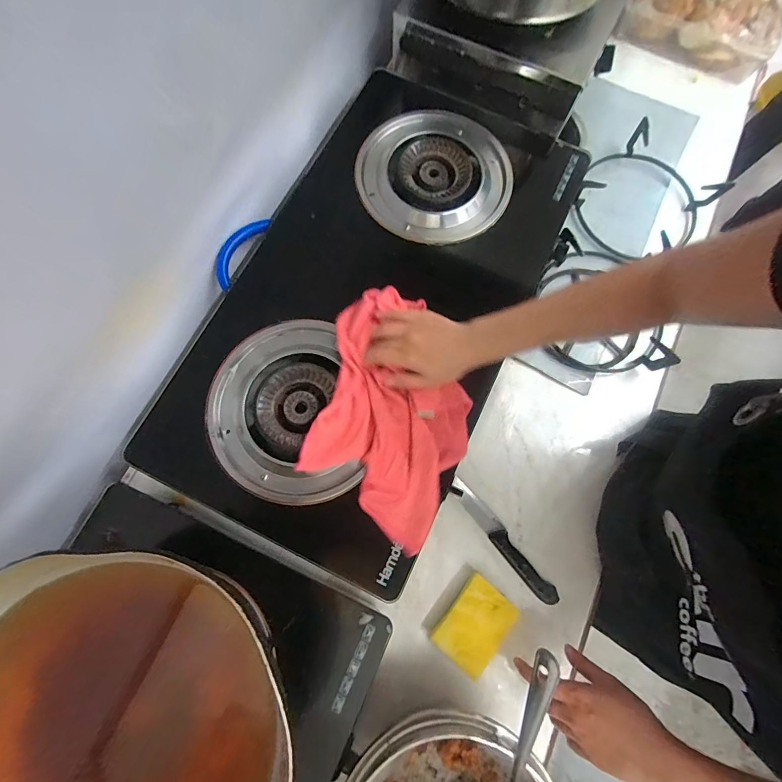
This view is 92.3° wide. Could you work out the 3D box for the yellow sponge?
[{"bbox_3d":[0.109,0.301,0.491,0.071,0.036,0.099,41,79,8],"label":"yellow sponge"}]

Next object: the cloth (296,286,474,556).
[{"bbox_3d":[0.003,0.022,0.460,0.181,0.022,0.296,12,76,1],"label":"cloth"}]

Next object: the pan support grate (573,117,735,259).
[{"bbox_3d":[0.422,-0.331,0.629,0.212,0.059,0.200,0,76,-2],"label":"pan support grate"}]

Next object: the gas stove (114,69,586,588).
[{"bbox_3d":[-0.014,-0.121,0.566,0.373,0.129,0.685,25,77,4],"label":"gas stove"}]

